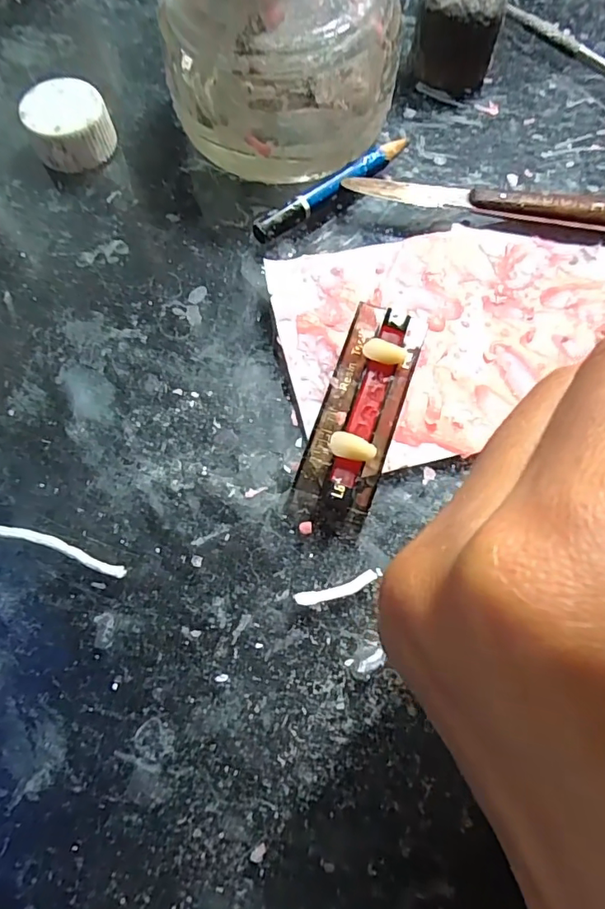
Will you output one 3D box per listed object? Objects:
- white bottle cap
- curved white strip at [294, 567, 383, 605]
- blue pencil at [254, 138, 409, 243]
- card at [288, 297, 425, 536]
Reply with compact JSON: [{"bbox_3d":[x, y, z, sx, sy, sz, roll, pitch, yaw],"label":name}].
[{"bbox_3d":[-0.082,-0.116,0.185,0.028,0.017,0.028,0,70,1],"label":"white bottle cap"},{"bbox_3d":[0.010,0.035,0.134,0.023,0.004,0.004,-17,70,-6],"label":"curved white strip"},{"bbox_3d":[0.011,-0.091,0.179,0.064,0.009,0.007,-38,74,-12],"label":"blue pencil"},{"bbox_3d":[0.017,-0.015,0.147,0.021,0.010,0.071,18,71,7],"label":"card"}]

